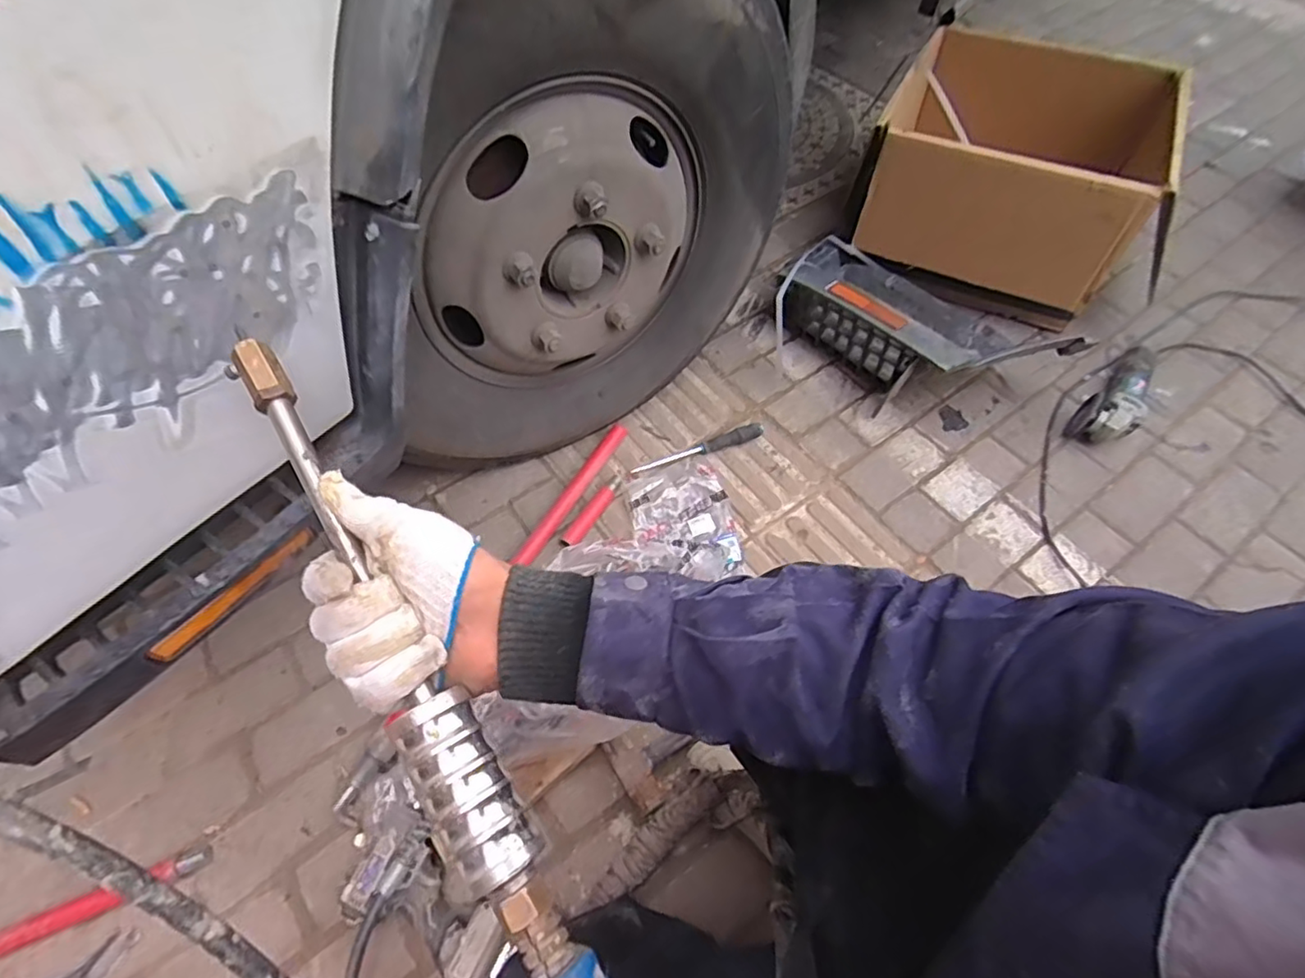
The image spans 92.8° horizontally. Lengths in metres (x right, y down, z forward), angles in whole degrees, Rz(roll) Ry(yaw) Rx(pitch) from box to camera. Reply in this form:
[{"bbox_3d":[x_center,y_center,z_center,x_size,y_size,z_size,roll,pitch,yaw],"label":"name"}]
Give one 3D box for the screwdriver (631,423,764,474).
[{"bbox_3d":[0.083,-0.074,1.118,0.249,0.036,0.022,-16,60,-9],"label":"screwdriver"}]

